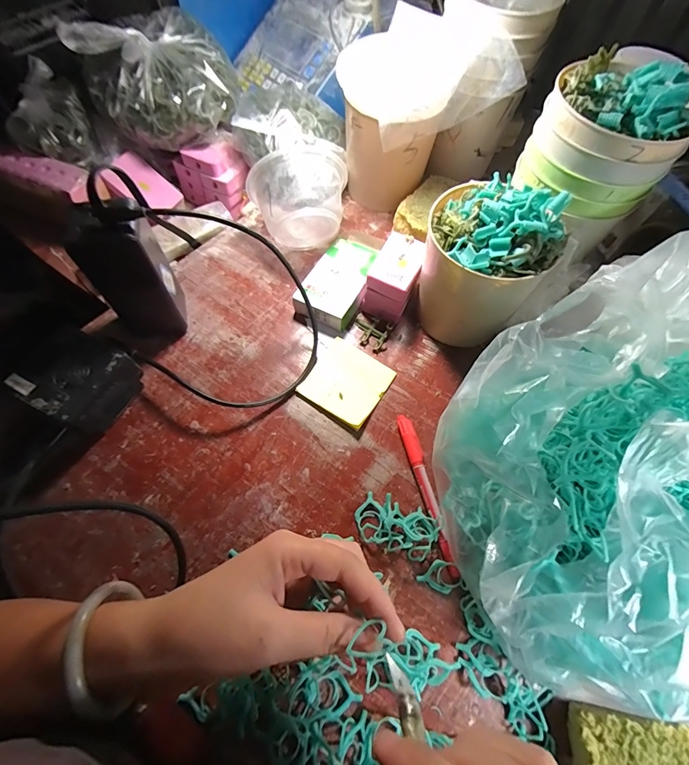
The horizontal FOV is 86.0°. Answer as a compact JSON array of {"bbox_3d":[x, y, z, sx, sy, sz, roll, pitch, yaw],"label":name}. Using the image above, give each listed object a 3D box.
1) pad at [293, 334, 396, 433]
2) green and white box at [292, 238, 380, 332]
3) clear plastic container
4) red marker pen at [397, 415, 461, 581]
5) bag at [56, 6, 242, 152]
[{"bbox_3d":[0.003,-0.002,0.375,0.074,0.004,0.077,31,67,13],"label":"pad"},{"bbox_3d":[-0.007,-0.116,0.412,0.063,0.035,0.119,20,66,9],"label":"green and white box"},{"bbox_3d":[-0.049,-0.223,0.428,0.106,0.096,0.125,-2,64,-2],"label":"clear plastic container"},{"bbox_3d":[0.072,0.096,0.326,0.012,0.012,0.139,-12,64,-7],"label":"red marker pen"},{"bbox_3d":[-0.204,-0.340,0.417,0.159,0.097,0.101,-20,66,-11],"label":"bag"}]

